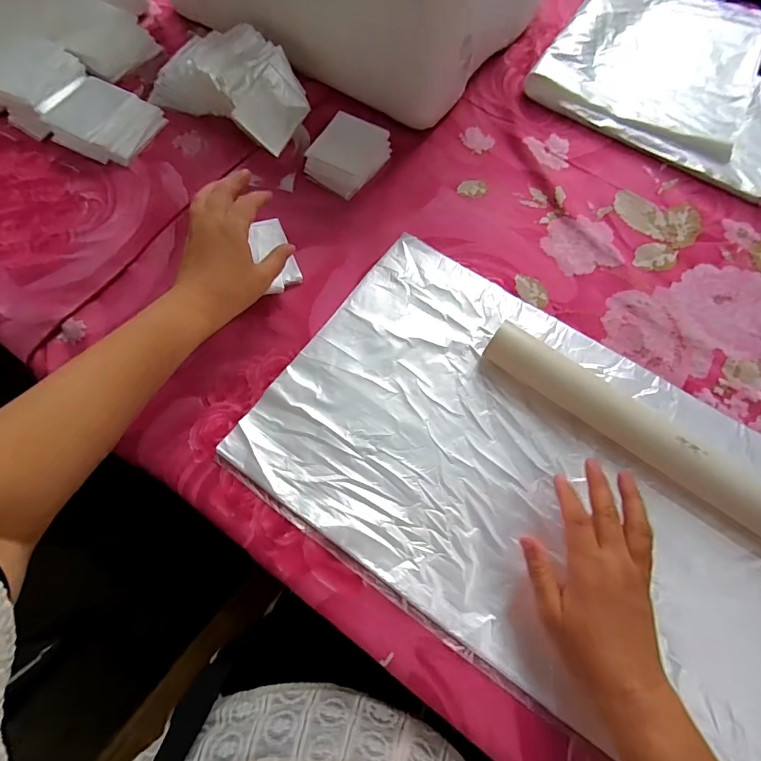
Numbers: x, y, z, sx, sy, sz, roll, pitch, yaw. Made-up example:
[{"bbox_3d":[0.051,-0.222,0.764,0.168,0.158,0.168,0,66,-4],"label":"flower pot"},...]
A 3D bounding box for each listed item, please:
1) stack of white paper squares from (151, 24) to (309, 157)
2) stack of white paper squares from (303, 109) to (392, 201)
[{"bbox_3d":[-0.178,-0.355,0.498,0.184,0.055,0.109,26,73,9],"label":"stack of white paper squares"},{"bbox_3d":[-0.034,-0.260,0.479,0.066,0.034,0.090,31,74,10],"label":"stack of white paper squares"}]

